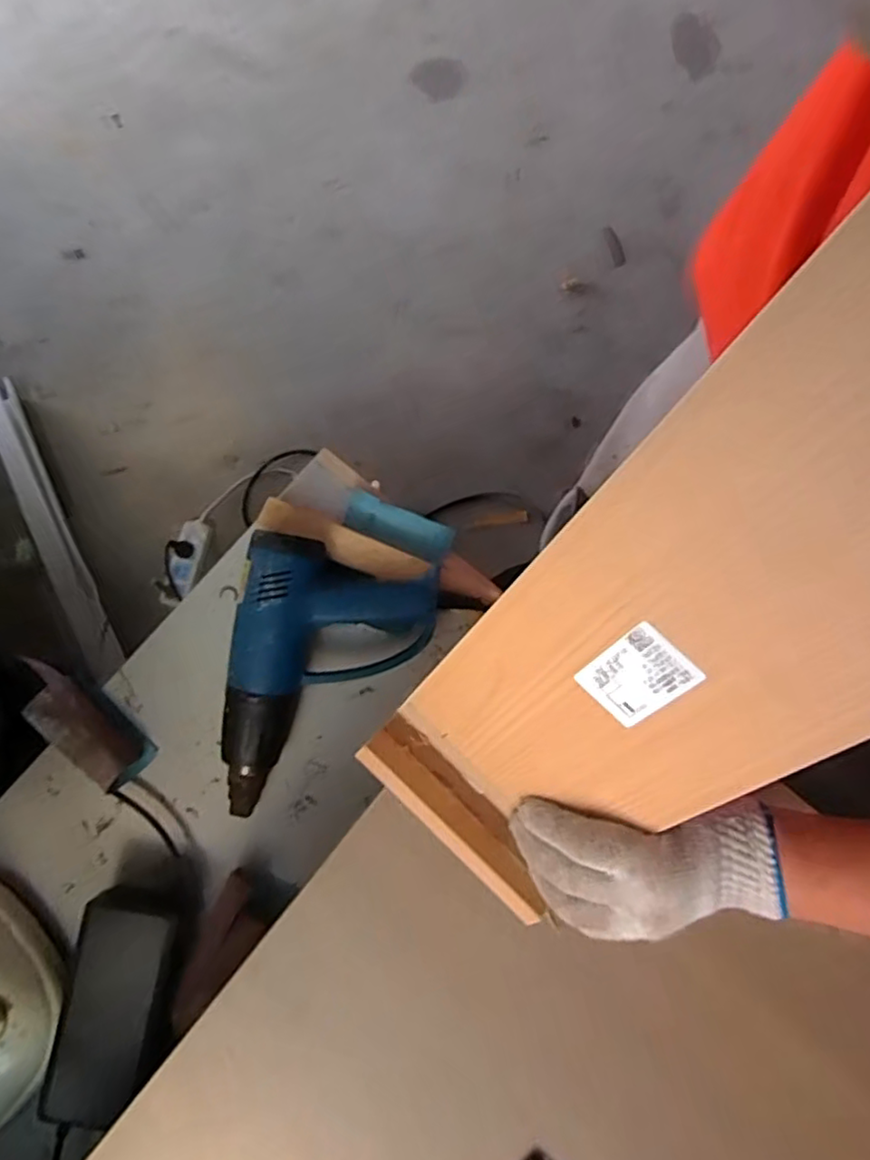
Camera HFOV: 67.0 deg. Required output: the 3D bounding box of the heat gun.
[{"bbox_3d":[-0.103,0.095,0.616,0.175,0.076,0.250,10,80,1],"label":"heat gun"}]

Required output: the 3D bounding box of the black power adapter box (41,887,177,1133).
[{"bbox_3d":[-0.275,0.368,0.571,0.089,0.039,0.167,10,80,1],"label":"black power adapter box"}]

